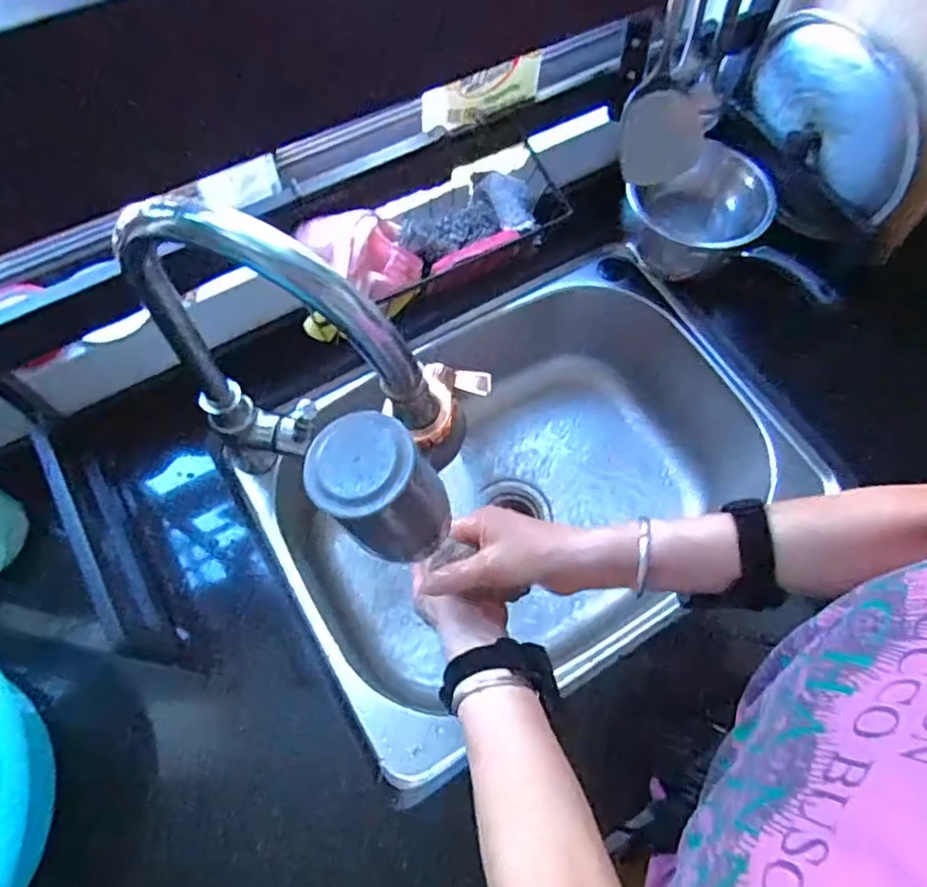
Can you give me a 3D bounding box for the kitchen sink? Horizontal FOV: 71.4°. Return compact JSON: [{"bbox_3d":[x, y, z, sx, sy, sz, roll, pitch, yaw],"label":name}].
[{"bbox_3d":[0.084,0.037,0.790,0.611,0.204,0.426,-31,71,-14],"label":"kitchen sink"}]

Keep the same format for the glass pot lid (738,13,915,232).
[{"bbox_3d":[0.361,-0.311,0.662,0.044,0.197,0.199,-41,74,-17],"label":"glass pot lid"}]

